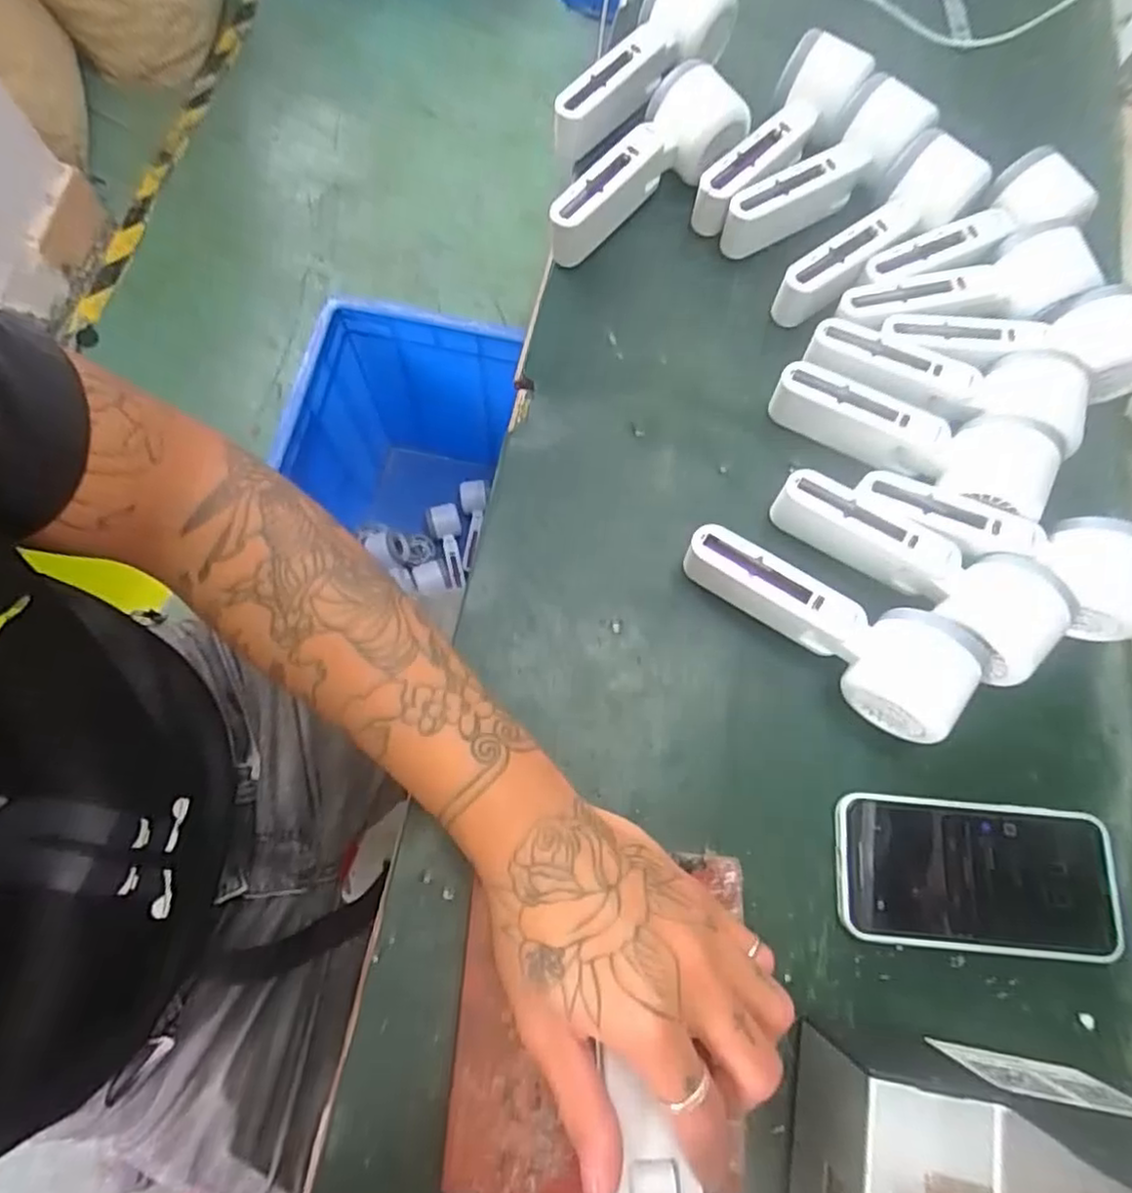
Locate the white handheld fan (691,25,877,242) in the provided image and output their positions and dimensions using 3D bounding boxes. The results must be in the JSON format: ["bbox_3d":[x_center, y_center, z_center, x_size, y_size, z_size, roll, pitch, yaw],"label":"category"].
[{"bbox_3d":[0.152,-0.317,0.472,0.053,0.054,0.156,33,75,7],"label":"white handheld fan"}]

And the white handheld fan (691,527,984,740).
[{"bbox_3d":[0.143,0.011,0.377,0.161,0.047,0.056,35,75,7],"label":"white handheld fan"}]

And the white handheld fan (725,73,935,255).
[{"bbox_3d":[0.182,-0.286,0.465,0.152,0.052,0.057,-43,80,-14],"label":"white handheld fan"}]

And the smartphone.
[{"bbox_3d":[0.220,0.149,0.358,0.146,0.008,0.074,5,73,-2],"label":"smartphone"}]

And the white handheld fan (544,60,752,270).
[{"bbox_3d":[0.058,-0.284,0.460,0.072,0.059,0.154,31,74,6],"label":"white handheld fan"}]

